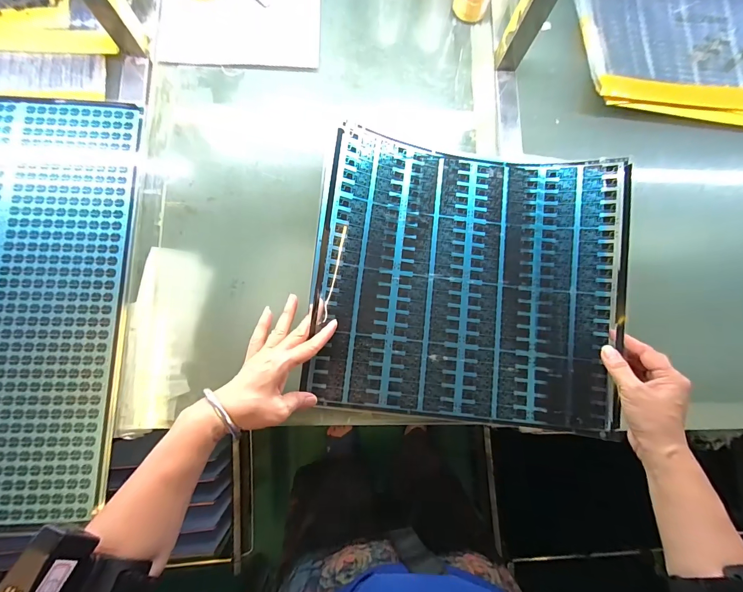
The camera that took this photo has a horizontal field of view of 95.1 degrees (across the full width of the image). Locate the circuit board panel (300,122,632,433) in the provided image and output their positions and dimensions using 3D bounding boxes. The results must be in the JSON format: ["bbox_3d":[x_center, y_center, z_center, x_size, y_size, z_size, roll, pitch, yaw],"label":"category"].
[{"bbox_3d":[0.122,-0.019,0.419,0.366,0.043,0.327,7,82,-4],"label":"circuit board panel"}]

